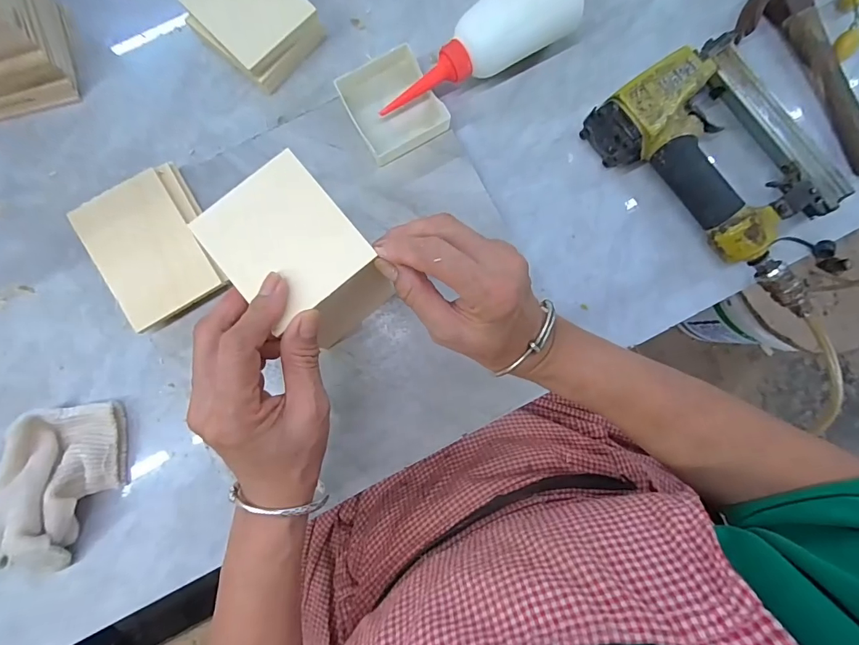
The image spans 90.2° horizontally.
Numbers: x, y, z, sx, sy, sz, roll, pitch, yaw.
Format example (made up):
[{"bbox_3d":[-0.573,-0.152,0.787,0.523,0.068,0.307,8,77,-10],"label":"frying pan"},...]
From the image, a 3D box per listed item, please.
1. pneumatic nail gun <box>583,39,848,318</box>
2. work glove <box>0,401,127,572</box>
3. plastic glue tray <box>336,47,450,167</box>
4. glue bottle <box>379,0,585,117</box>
[{"bbox_3d":[0.256,-0.134,0.358,0.223,0.049,0.135,43,86,1],"label":"pneumatic nail gun"},{"bbox_3d":[-0.284,0.128,0.322,0.078,0.049,0.129,3,86,-2],"label":"work glove"},{"bbox_3d":[-0.030,-0.182,0.362,0.071,0.022,0.075,-30,88,-3],"label":"plastic glue tray"},{"bbox_3d":[0.038,-0.229,0.351,0.177,0.059,0.059,-25,87,-3],"label":"glue bottle"}]

